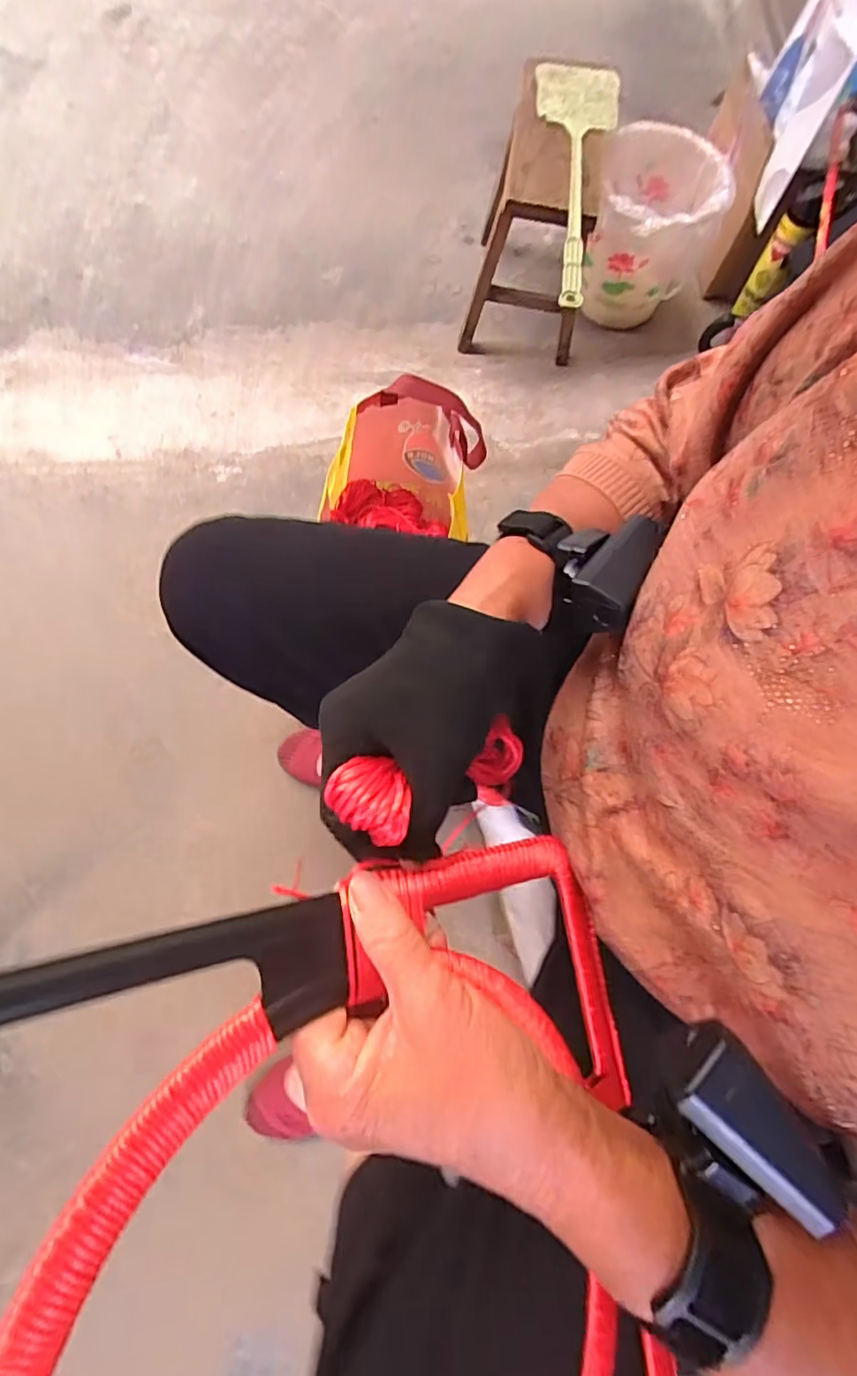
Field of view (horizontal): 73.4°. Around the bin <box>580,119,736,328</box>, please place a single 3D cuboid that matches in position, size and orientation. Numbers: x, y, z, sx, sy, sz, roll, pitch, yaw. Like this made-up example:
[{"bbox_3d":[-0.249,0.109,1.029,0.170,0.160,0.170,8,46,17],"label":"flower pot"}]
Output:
[{"bbox_3d":[0.379,-0.794,0.990,0.205,0.240,0.218,13,73,1],"label":"bin"}]

